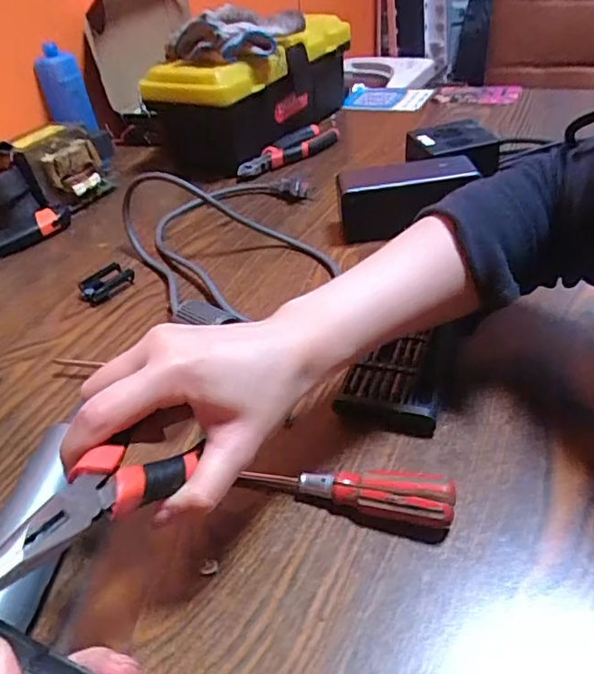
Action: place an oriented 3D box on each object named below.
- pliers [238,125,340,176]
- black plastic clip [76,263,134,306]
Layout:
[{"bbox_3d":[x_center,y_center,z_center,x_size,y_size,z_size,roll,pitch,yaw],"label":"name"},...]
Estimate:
[{"bbox_3d":[-0.009,-0.241,0.724,0.164,0.029,0.044,-29,43,-26],"label":"pliers"},{"bbox_3d":[-0.178,-0.051,0.521,0.027,0.018,0.050,20,46,30],"label":"black plastic clip"}]

